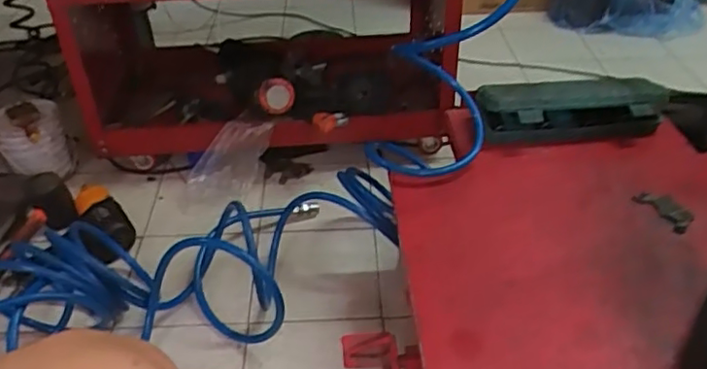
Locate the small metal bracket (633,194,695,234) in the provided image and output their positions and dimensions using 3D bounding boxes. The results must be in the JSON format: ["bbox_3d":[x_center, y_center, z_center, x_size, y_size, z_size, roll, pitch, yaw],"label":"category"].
[{"bbox_3d":[0.425,0.035,0.857,0.047,0.013,0.080,-18,40,-20],"label":"small metal bracket"}]

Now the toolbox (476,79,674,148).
[{"bbox_3d":[0.342,-0.114,0.994,0.289,0.072,0.099,0,37,2],"label":"toolbox"}]

